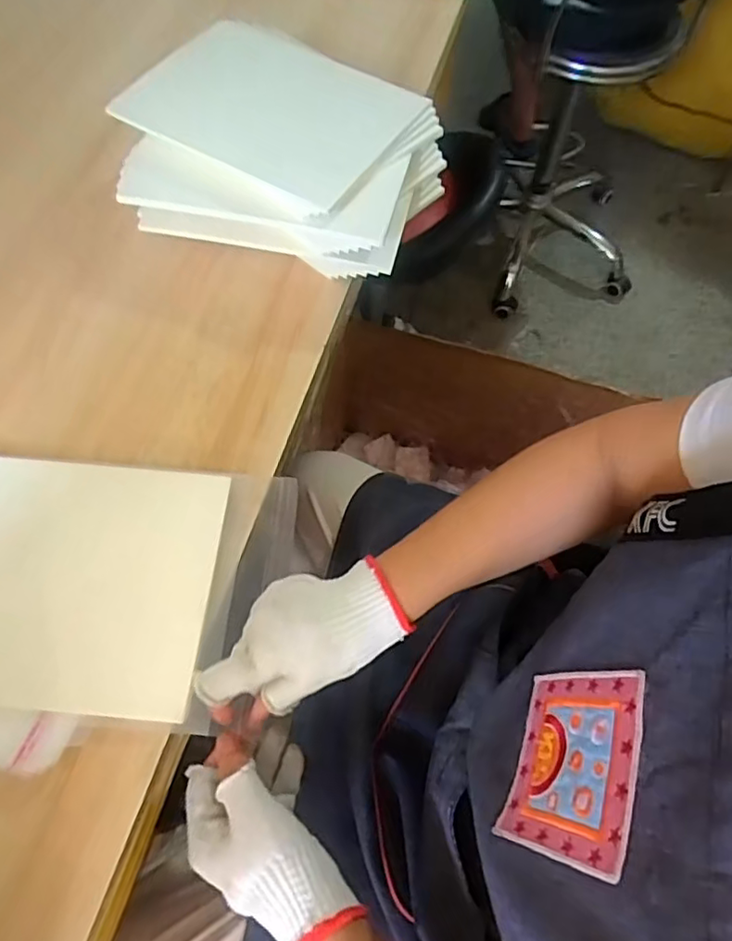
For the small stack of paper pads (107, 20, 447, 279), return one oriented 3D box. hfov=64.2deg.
[{"bbox_3d":[-0.076,-0.310,0.587,0.269,0.123,0.229,20,65,8],"label":"small stack of paper pads"}]

